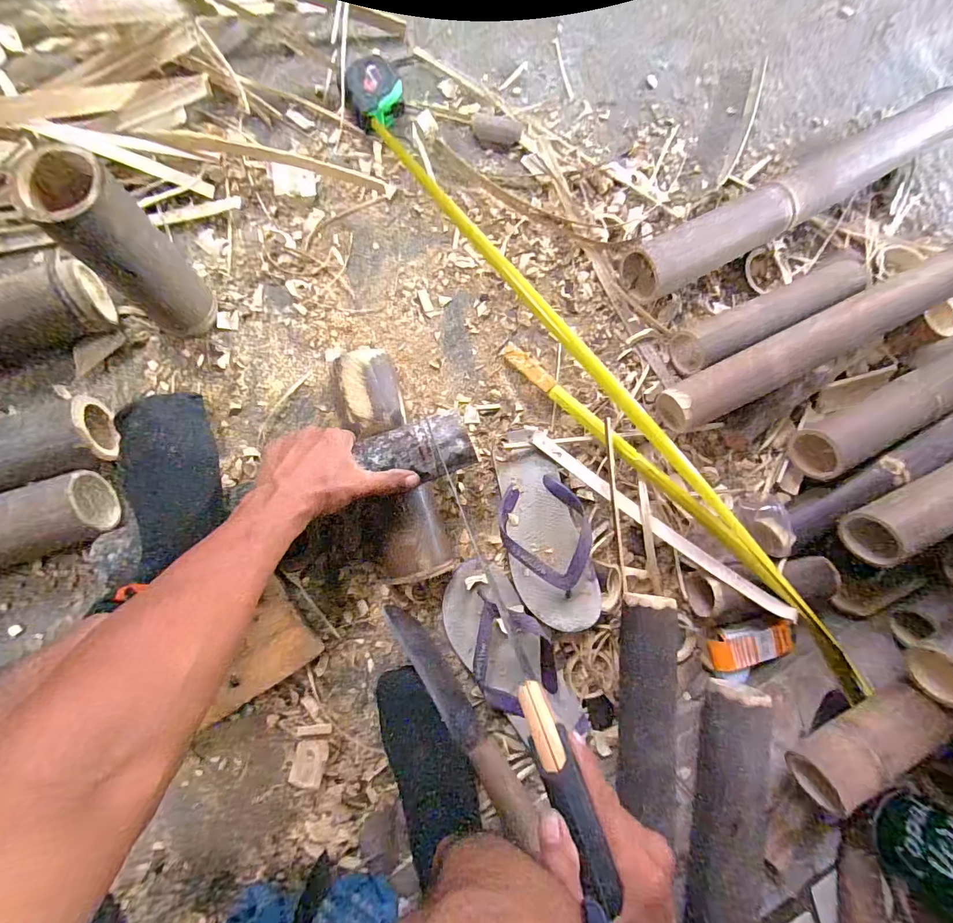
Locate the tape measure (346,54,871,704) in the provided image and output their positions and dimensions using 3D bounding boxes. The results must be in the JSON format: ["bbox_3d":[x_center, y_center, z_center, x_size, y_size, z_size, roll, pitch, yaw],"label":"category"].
[{"bbox_3d":[0.149,-0.126,0.574,0.131,0.073,1.027,-38,91,-11],"label":"tape measure"}]

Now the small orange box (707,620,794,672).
[{"bbox_3d":[0.375,0.252,0.591,0.109,0.033,0.051,-9,85,-8],"label":"small orange box"}]

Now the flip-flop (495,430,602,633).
[{"bbox_3d":[0.088,0.085,0.550,0.111,0.059,0.254,-16,87,-11],"label":"flip-flop"}]

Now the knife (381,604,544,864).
[{"bbox_3d":[-0.021,0.296,0.503,0.038,0.019,0.287,-34,76,-9],"label":"knife"}]

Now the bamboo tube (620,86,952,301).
[{"bbox_3d":[0.518,-0.427,0.660,0.699,0.087,0.077,-31,89,-11],"label":"bamboo tube"}]

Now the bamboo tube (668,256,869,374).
[{"bbox_3d":[0.425,-0.211,0.630,0.299,0.067,0.064,-24,88,-11],"label":"bamboo tube"}]

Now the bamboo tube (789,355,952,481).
[{"bbox_3d":[0.717,-0.124,0.650,0.578,0.084,0.075,-26,88,-11],"label":"bamboo tube"}]

